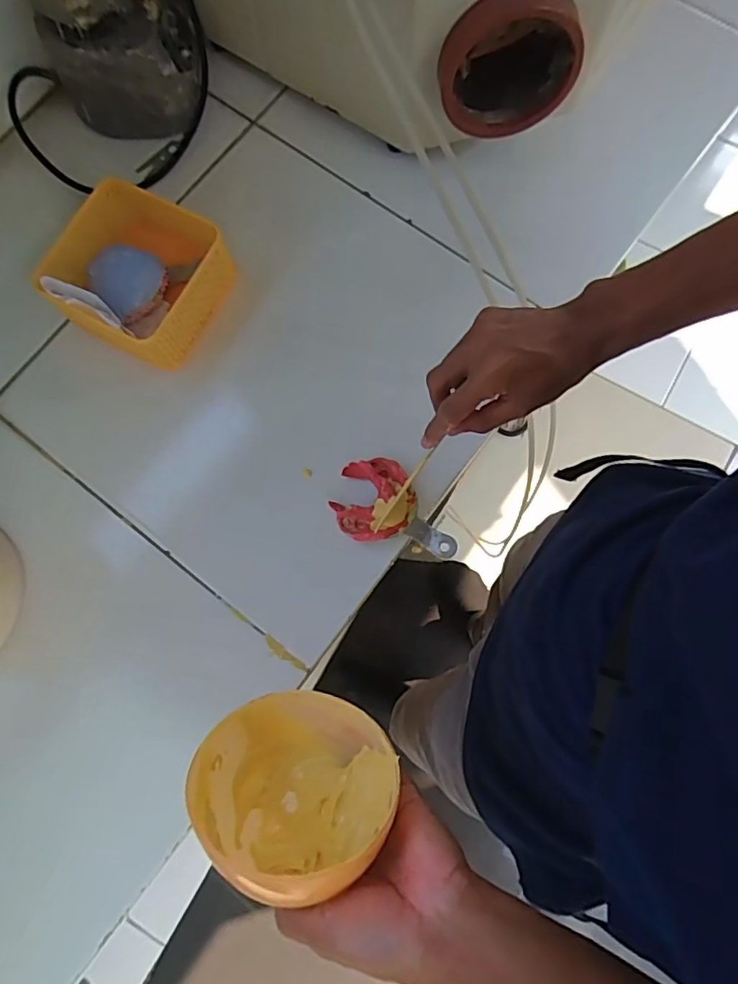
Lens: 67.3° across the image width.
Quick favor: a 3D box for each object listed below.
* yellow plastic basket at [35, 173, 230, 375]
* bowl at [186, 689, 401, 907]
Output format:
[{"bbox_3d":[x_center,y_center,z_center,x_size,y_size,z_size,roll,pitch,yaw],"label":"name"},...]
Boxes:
[{"bbox_3d":[-0.216,-0.199,0.519,0.148,0.068,0.138,27,80,6],"label":"yellow plastic basket"},{"bbox_3d":[-0.041,0.190,0.353,0.117,0.068,0.116,0,79,1],"label":"bowl"}]

